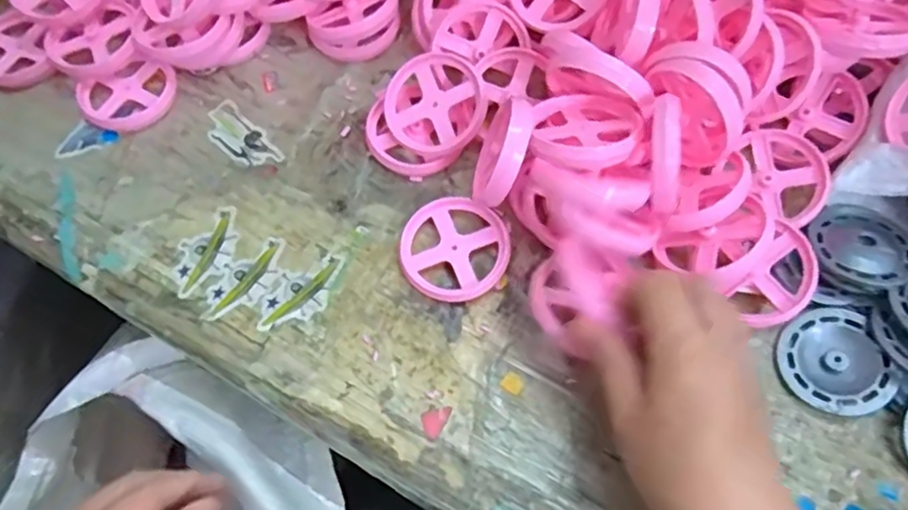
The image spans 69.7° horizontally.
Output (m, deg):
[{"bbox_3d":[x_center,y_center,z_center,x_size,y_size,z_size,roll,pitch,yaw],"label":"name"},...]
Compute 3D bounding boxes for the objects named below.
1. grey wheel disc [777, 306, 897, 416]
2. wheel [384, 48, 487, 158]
[{"bbox_3d":[0.203,0.057,0.350,0.049,0.012,0.058,-13,65,-3],"label":"grey wheel disc"},{"bbox_3d":[-0.010,-0.094,0.407,0.062,0.011,0.064,-1,84,15],"label":"wheel"}]

